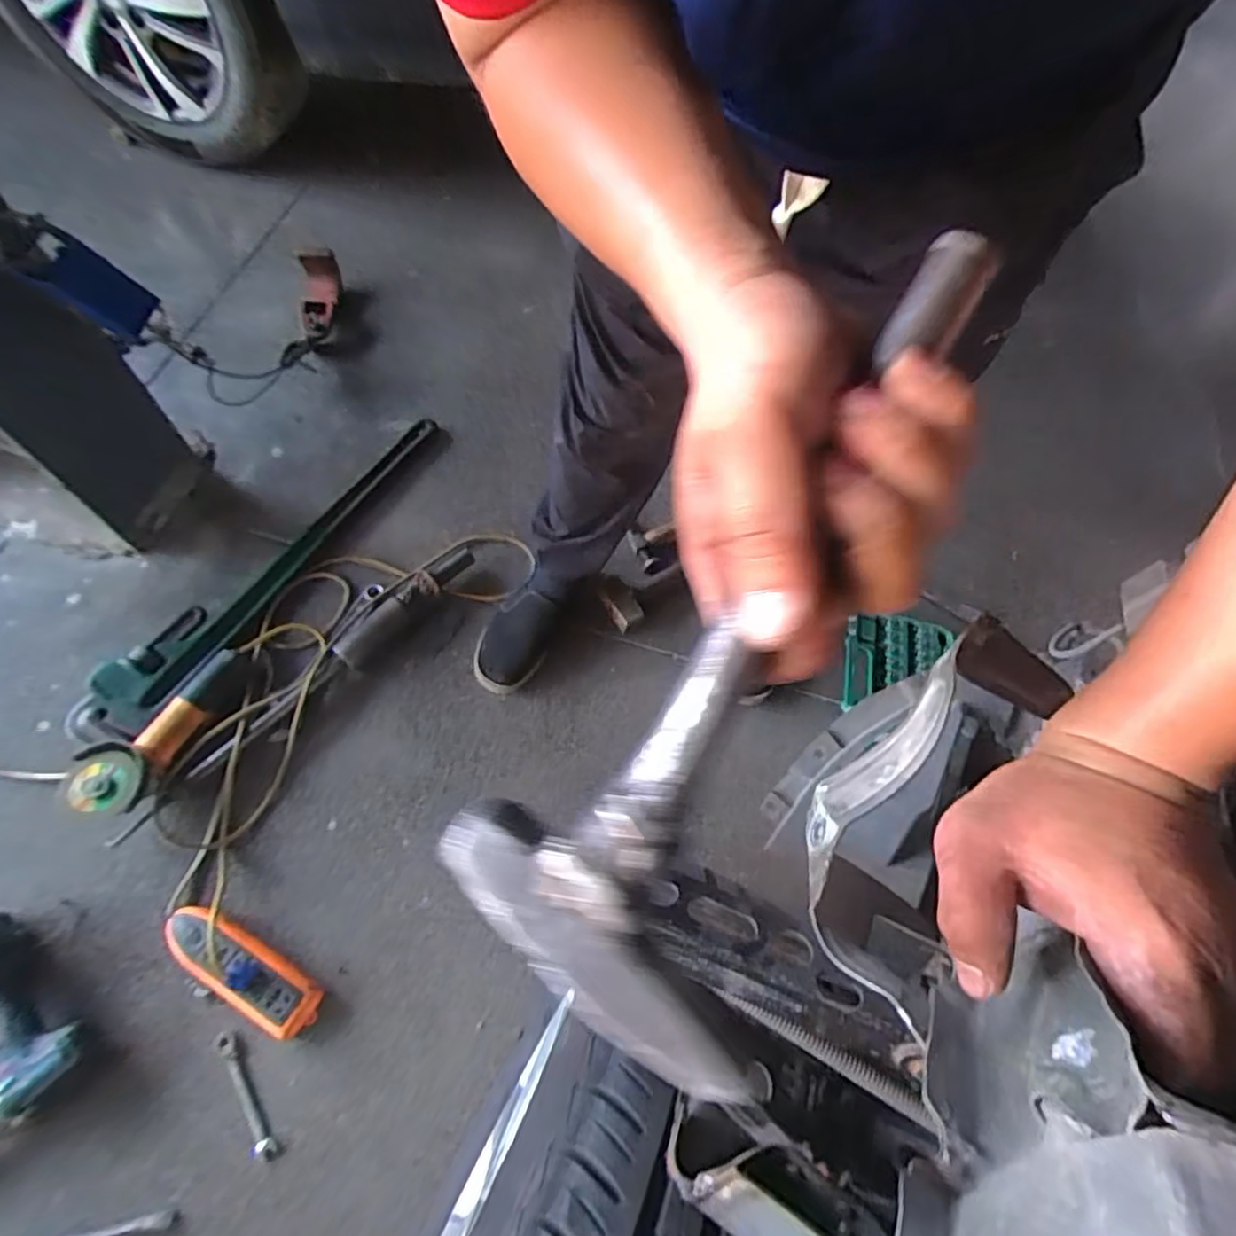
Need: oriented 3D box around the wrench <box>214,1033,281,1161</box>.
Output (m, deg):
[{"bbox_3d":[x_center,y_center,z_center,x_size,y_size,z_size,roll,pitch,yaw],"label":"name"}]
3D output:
[{"bbox_3d":[-0.471,0.603,0.821,0.025,0.007,0.160,-33,73,-19],"label":"wrench"}]

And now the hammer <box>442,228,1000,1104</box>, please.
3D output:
[{"bbox_3d":[0.041,-0.002,0.208,0.108,0.030,0.261,27,87,12],"label":"hammer"}]

